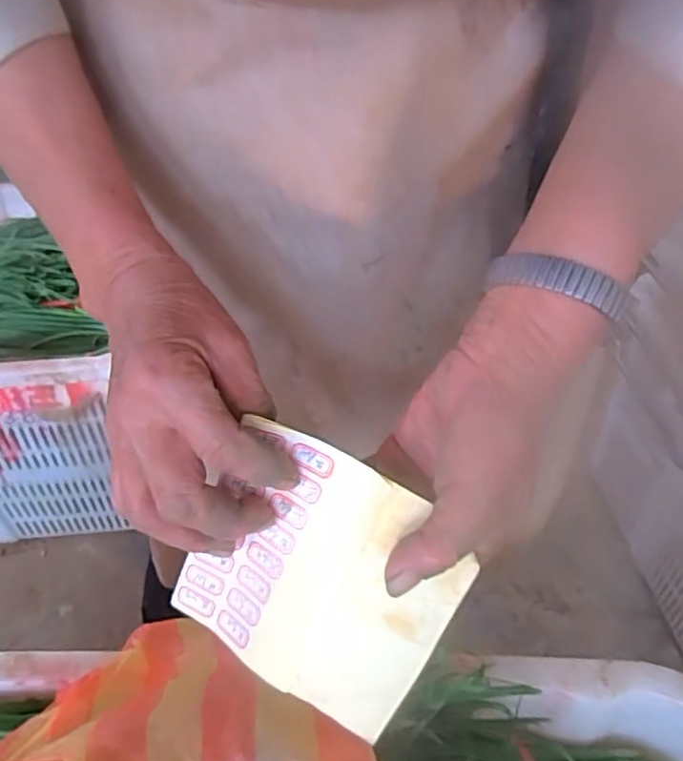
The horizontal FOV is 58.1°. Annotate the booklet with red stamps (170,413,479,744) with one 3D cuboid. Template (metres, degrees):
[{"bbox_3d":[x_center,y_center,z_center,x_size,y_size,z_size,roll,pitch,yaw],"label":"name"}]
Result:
[{"bbox_3d":[-0.012,0.093,0.287,0.118,0.119,0.014,30,14,17],"label":"booklet with red stamps"}]

